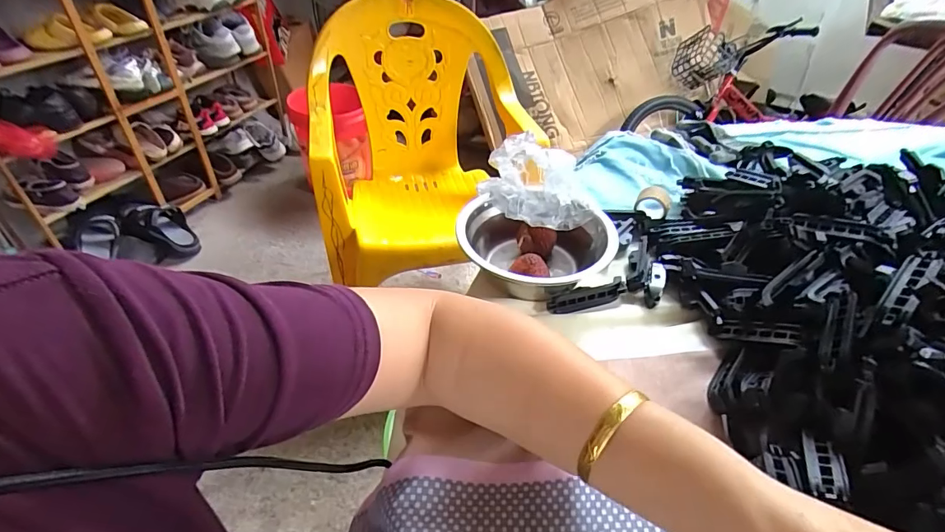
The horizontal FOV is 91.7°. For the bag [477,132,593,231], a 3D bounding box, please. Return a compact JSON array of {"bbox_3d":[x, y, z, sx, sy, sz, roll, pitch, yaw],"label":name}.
[{"bbox_3d":[0.059,-0.077,0.422,0.099,0.056,0.065,1,42,0],"label":"bag"}]

